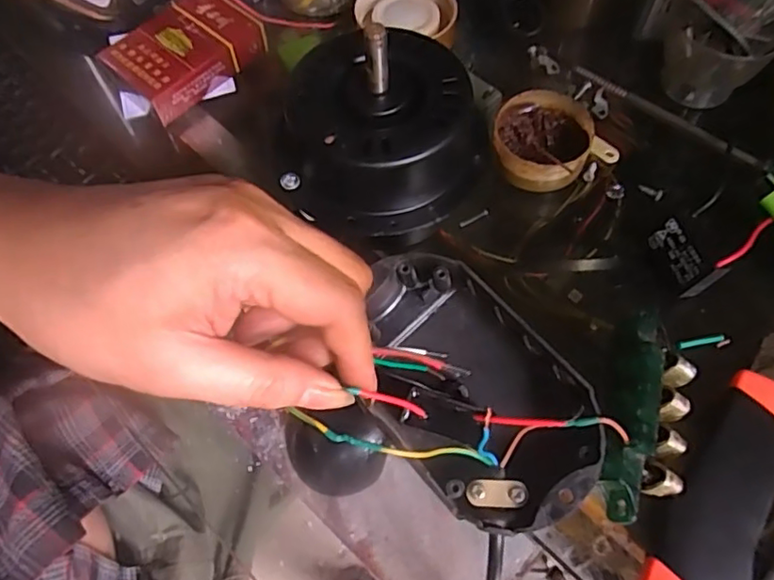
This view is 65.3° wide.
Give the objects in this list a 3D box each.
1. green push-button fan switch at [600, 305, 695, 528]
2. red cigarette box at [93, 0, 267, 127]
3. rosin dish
[{"bbox_3d":[0.111,0.056,0.257,0.035,0.028,0.084,17,64,10],"label":"green push-button fan switch"},{"bbox_3d":[-0.124,-0.148,0.375,0.055,0.025,0.085,37,69,18],"label":"red cigarette box"},{"bbox_3d":[0.089,-0.087,0.347,0.053,0.022,0.060,11,64,7],"label":"rosin dish"}]

